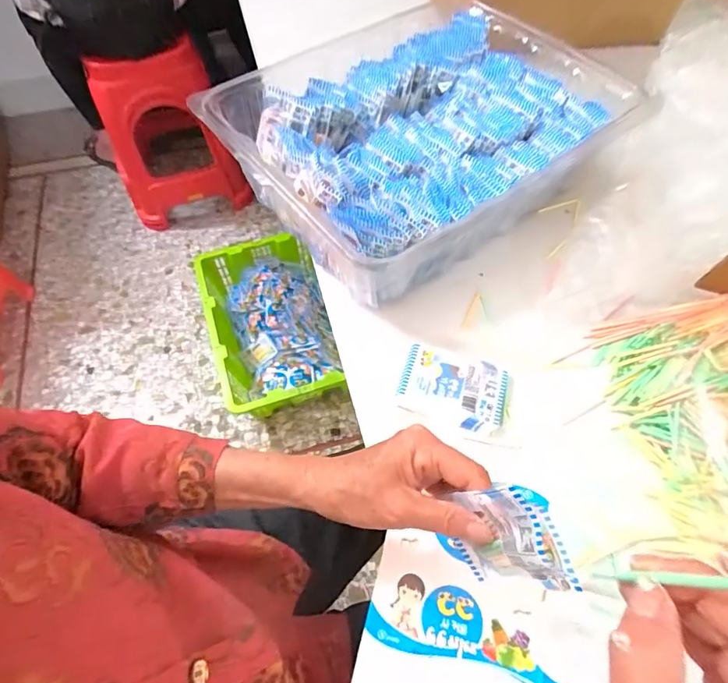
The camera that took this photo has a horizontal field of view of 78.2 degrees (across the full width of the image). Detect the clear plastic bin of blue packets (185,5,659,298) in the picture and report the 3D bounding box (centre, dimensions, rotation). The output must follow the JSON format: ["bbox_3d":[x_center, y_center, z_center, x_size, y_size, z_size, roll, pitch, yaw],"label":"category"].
[{"bbox_3d":[0.067,-0.256,0.574,0.439,0.129,0.334,-31,66,-17],"label":"clear plastic bin of blue packets"}]

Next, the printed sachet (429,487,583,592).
[{"bbox_3d":[0.082,0.121,0.274,0.016,0.102,0.062,-27,76,-25],"label":"printed sachet"}]

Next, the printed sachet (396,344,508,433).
[{"bbox_3d":[0.093,0.049,0.470,0.106,0.017,0.073,16,61,8],"label":"printed sachet"}]

